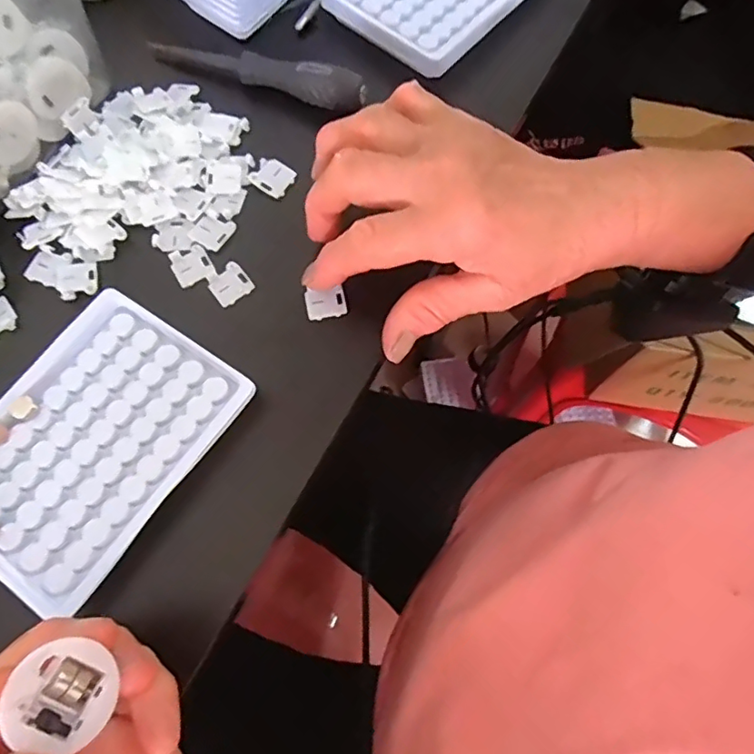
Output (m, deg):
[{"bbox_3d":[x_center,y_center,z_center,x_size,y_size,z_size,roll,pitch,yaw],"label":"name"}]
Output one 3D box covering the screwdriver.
[{"bbox_3d":[-0.076,-0.187,0.334,0.144,0.022,0.020,21,72,8],"label":"screwdriver"}]

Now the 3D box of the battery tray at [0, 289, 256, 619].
[{"bbox_3d":[-0.134,0.030,0.263,0.095,0.012,0.129,33,74,11],"label":"battery tray"}]

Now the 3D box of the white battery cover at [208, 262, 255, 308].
[{"bbox_3d":[-0.078,-0.050,0.296,0.020,0.004,0.021,-40,75,-12],"label":"white battery cover"}]

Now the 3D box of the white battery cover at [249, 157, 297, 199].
[{"bbox_3d":[-0.060,-0.114,0.319,0.022,0.005,0.021,31,74,11],"label":"white battery cover"}]

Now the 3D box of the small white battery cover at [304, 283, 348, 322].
[{"bbox_3d":[-0.027,-0.039,0.291,0.021,0.004,0.017,-11,71,-3],"label":"small white battery cover"}]

